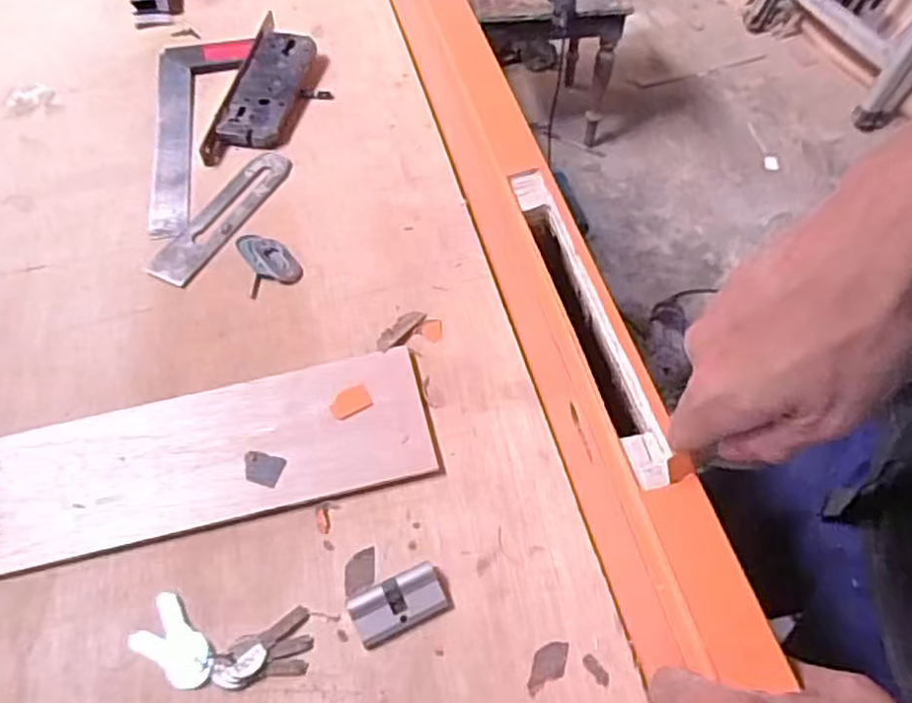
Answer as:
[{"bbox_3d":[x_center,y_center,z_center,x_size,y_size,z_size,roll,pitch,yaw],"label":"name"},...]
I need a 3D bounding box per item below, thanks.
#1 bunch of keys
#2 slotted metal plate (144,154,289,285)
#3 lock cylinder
[{"bbox_3d":[-0.150,0.186,0.451,0.111,0.013,0.051,5,55,5],"label":"bunch of keys"},{"bbox_3d":[-0.221,-0.132,0.684,0.051,0.004,0.181,23,59,16],"label":"slotted metal plate"},{"bbox_3d":[-0.036,0.164,0.460,0.062,0.014,0.034,-24,58,-14],"label":"lock cylinder"}]

